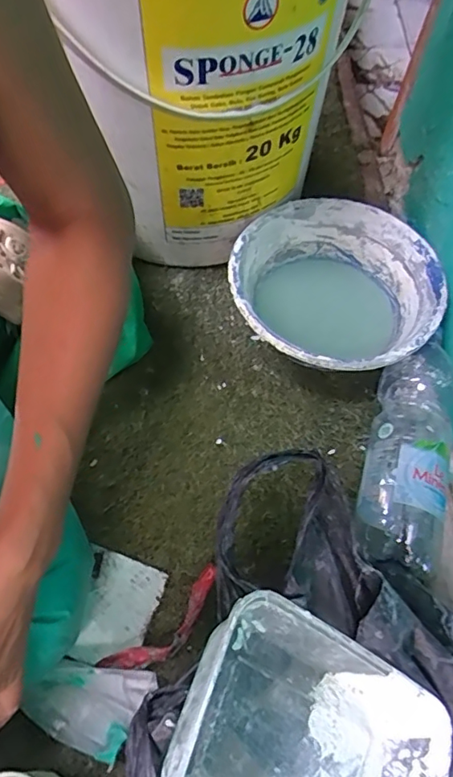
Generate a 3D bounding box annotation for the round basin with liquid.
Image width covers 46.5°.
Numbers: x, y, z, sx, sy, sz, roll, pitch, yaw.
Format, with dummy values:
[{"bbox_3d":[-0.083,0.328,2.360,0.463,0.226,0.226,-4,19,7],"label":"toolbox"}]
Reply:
[{"bbox_3d":[0.102,-0.090,0.521,0.191,0.070,0.194,1,61,-2],"label":"round basin with liquid"}]

